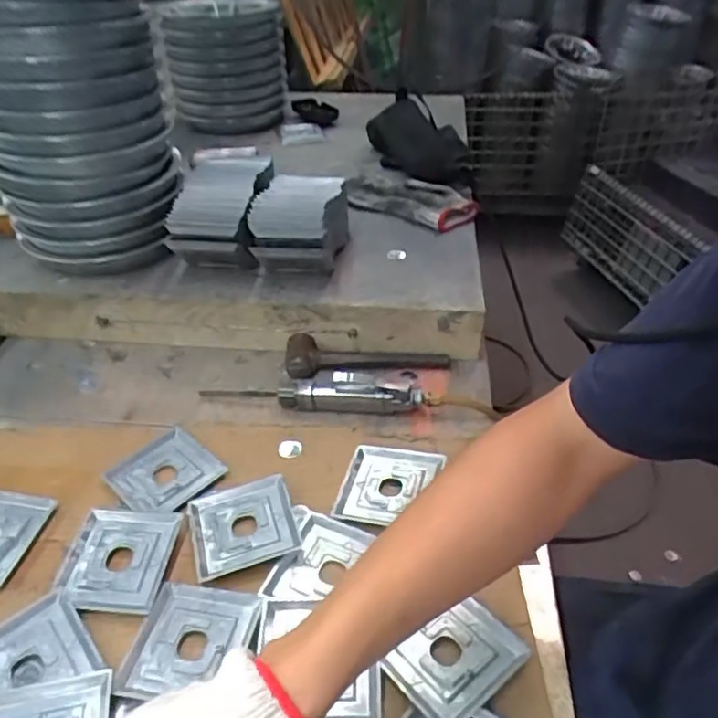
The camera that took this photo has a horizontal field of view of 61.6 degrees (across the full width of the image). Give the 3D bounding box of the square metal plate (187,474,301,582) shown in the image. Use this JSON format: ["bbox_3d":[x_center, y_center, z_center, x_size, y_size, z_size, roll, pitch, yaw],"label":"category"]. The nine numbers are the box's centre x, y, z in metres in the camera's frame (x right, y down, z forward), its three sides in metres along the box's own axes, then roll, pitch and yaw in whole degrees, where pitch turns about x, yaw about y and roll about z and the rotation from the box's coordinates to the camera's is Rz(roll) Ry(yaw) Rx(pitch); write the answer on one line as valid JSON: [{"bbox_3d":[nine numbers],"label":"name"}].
[{"bbox_3d":[-0.104,0.146,0.537,0.091,0.014,0.087,-14,40,-15],"label":"square metal plate"}]

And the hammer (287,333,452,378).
[{"bbox_3d":[0.010,-0.007,0.722,0.194,0.042,0.047,-4,39,-3],"label":"hammer"}]

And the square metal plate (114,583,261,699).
[{"bbox_3d":[-0.127,0.215,0.457,0.083,0.008,0.085,6,39,9],"label":"square metal plate"}]

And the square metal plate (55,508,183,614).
[{"bbox_3d":[-0.207,0.170,0.518,0.091,0.015,0.087,6,39,9],"label":"square metal plate"}]

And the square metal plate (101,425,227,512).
[{"bbox_3d":[-0.192,0.111,0.597,0.102,0.013,0.091,29,48,32],"label":"square metal plate"}]

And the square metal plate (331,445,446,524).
[{"bbox_3d":[0.028,0.119,0.568,0.085,0.014,0.087,9,40,13],"label":"square metal plate"}]

